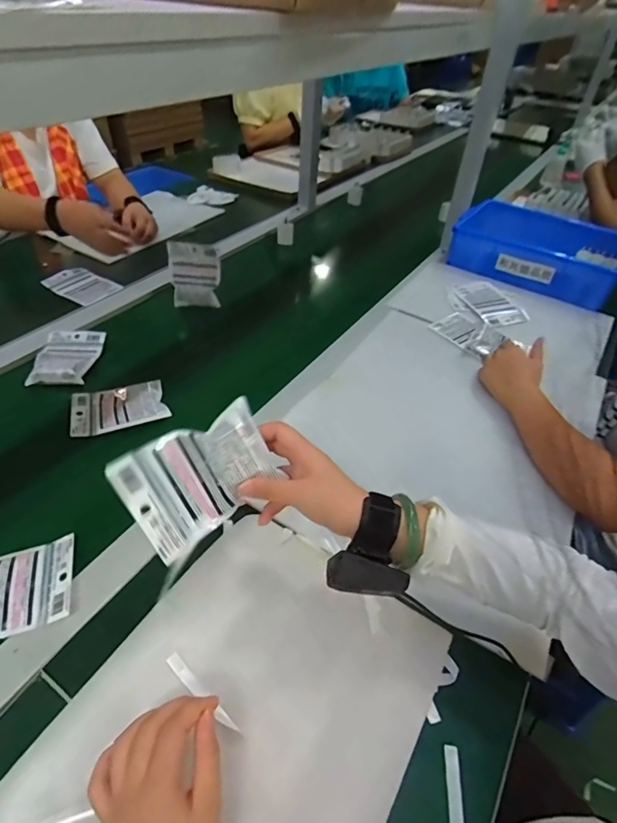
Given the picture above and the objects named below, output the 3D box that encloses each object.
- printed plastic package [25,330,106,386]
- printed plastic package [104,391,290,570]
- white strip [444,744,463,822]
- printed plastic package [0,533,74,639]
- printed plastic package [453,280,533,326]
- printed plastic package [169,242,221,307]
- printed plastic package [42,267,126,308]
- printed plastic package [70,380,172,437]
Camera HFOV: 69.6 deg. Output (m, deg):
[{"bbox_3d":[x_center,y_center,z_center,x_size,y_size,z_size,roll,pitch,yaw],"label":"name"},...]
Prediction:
[{"bbox_3d":[-0.411,-0.096,0.753,0.093,0.023,0.134,3,49,0],"label":"printed plastic package"},{"bbox_3d":[-0.093,0.057,0.396,0.127,0.097,0.020,-30,12,-9],"label":"printed plastic package"},{"bbox_3d":[0.121,0.334,0.364,0.012,0.004,0.097,7,49,4],"label":"white strip"},{"bbox_3d":[-0.318,0.186,0.467,0.126,0.017,0.092,-12,50,-13],"label":"printed plastic package"},{"bbox_3d":[0.387,-0.236,0.945,0.103,0.012,0.156,-14,51,-15],"label":"printed plastic package"},{"bbox_3d":[-0.223,-0.262,0.883,0.093,0.139,0.029,-9,50,-10],"label":"printed plastic package"},{"bbox_3d":[-0.474,-0.268,0.933,0.147,0.015,0.112,25,52,18],"label":"printed plastic package"},{"bbox_3d":[-0.289,-0.009,0.678,0.134,0.019,0.089,-14,51,-14],"label":"printed plastic package"}]

